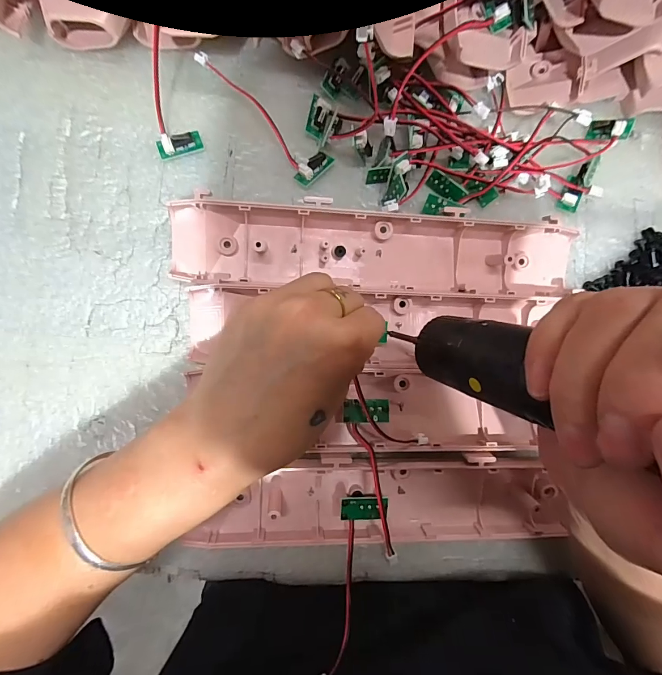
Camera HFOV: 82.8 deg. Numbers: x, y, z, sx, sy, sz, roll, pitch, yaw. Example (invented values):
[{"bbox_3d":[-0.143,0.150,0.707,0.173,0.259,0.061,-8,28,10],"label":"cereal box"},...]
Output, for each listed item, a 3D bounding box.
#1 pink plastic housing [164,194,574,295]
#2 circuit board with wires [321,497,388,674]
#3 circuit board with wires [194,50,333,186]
[{"bbox_3d":[0.035,-0.064,0.256,0.273,0.026,0.060,1,85,-6],"label":"pink plastic housing"},{"bbox_3d":[0.014,0.148,0.233,0.029,0.029,0.100,9,84,-6],"label":"circuit board with wires"},{"bbox_3d":[-0.048,-0.155,0.261,0.027,0.014,0.115,-45,91,-8],"label":"circuit board with wires"}]

